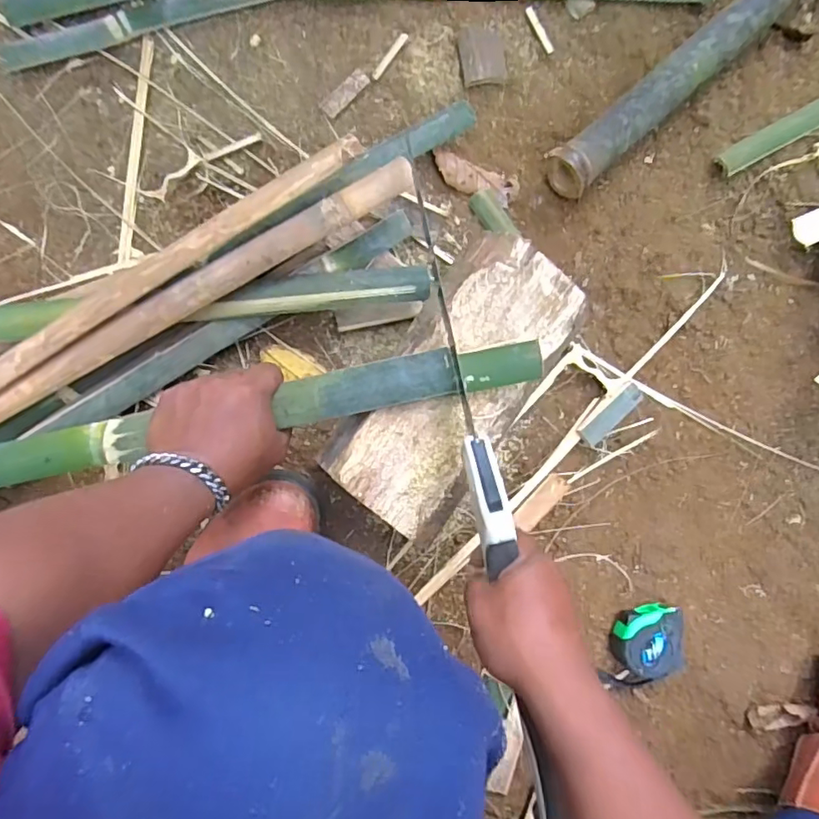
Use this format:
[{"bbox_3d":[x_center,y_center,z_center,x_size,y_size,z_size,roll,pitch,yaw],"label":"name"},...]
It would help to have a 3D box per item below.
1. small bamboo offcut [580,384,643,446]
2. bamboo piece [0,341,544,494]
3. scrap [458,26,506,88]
[{"bbox_3d":[0.220,0.005,0.600,0.080,0.008,0.025,-42,91,-8],"label":"small bamboo offcut"},{"bbox_3d":[-0.253,0.031,0.471,0.731,0.035,0.044,-11,87,3],"label":"bamboo piece"},{"bbox_3d":[0.082,-0.403,0.626,0.050,0.012,0.065,-9,87,-7],"label":"scrap"}]

